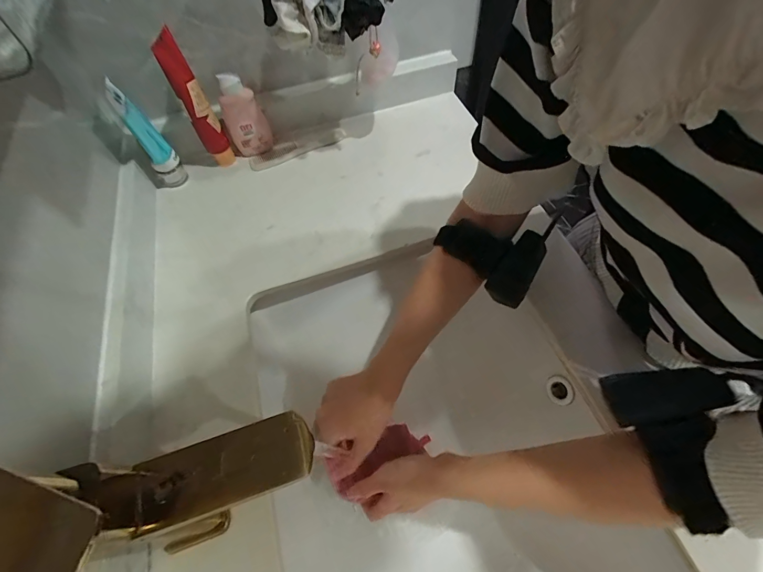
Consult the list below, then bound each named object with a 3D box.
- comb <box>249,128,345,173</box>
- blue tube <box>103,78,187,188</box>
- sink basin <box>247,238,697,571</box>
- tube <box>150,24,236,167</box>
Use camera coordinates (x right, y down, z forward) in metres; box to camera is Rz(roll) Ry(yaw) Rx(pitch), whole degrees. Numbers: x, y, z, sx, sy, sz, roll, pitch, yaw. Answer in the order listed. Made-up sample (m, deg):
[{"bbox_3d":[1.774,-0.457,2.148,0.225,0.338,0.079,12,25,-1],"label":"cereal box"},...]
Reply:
[{"bbox_3d":[-0.126,-0.207,0.535,0.146,0.004,0.035,-26,61,-11],"label":"comb"},{"bbox_3d":[-0.300,-0.191,0.459,0.032,0.126,0.052,-33,63,-15],"label":"blue tube"},{"bbox_3d":[0.045,0.183,0.388,0.311,0.141,0.426,-16,60,-6],"label":"sink basin"},{"bbox_3d":[-0.241,-0.233,0.463,0.031,0.162,0.041,-31,62,-14],"label":"tube"}]

